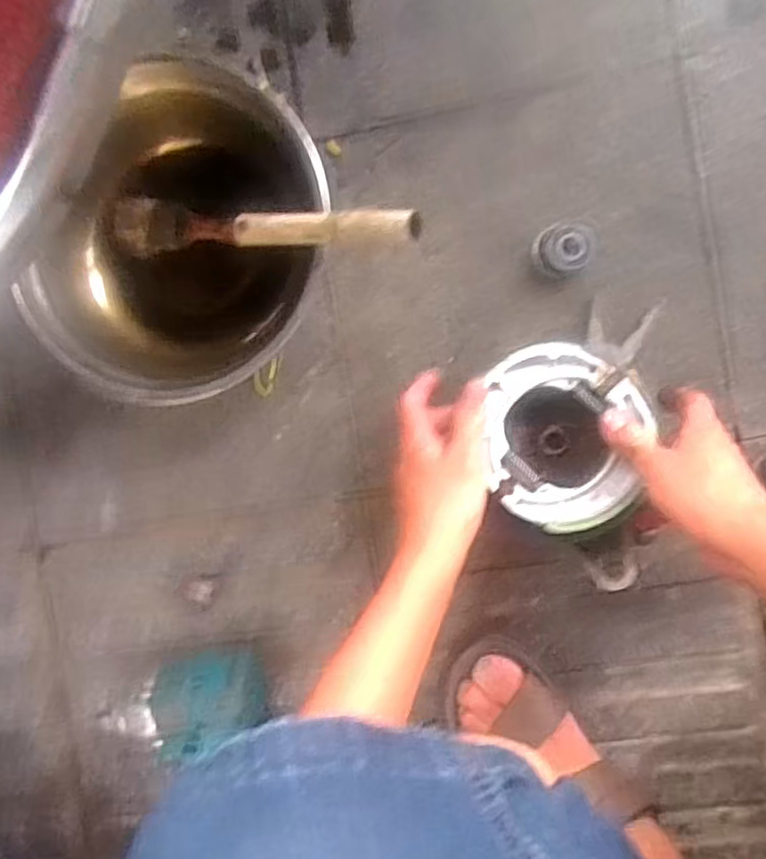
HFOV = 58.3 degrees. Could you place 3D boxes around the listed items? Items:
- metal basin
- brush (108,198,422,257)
[{"bbox_3d":[-0.163,-0.154,0.543,0.212,0.080,0.265,33,97,4],"label":"metal basin"},{"bbox_3d":[-0.100,-0.151,0.515,0.282,0.032,0.043,10,92,32],"label":"brush"}]

